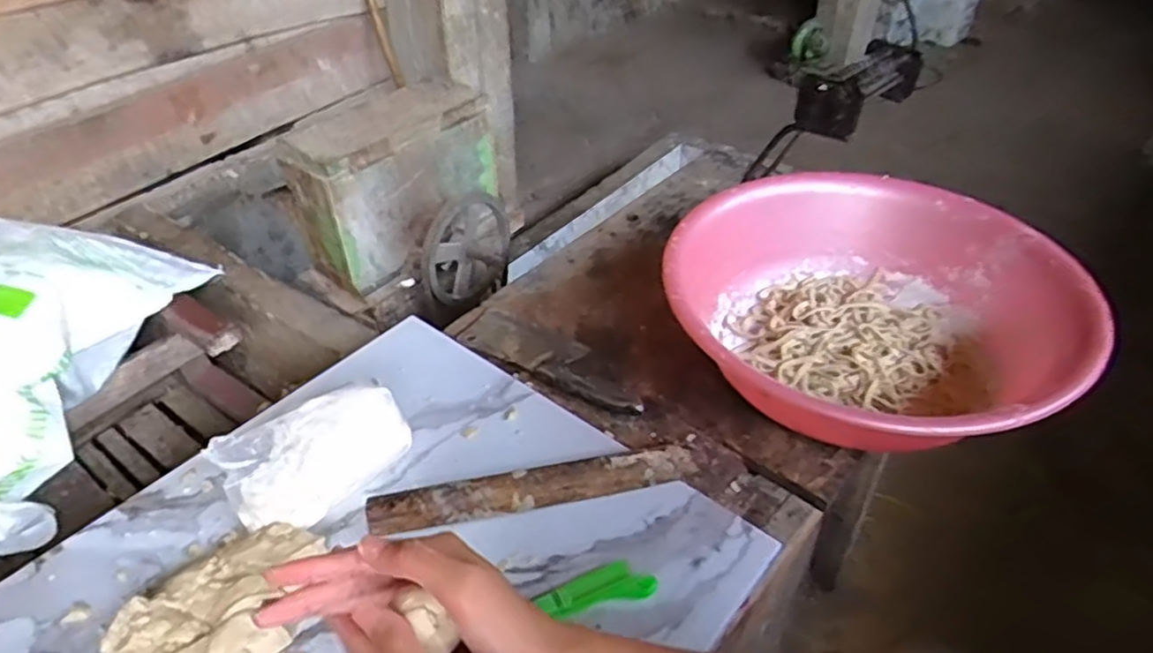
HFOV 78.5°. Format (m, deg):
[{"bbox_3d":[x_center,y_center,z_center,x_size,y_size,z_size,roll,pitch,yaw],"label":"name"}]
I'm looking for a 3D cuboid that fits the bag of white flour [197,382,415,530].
[{"bbox_3d":[-0.229,0.117,0.635,0.158,0.071,0.076,-28,47,-31],"label":"bag of white flour"}]

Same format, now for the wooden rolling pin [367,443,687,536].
[{"bbox_3d":[-0.036,0.143,0.628,0.286,0.022,0.029,-8,40,-11],"label":"wooden rolling pin"}]

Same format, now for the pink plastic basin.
[{"bbox_3d":[0.299,-0.012,0.750,0.399,0.124,0.382,0,39,0],"label":"pink plastic basin"}]

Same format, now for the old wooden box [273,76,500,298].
[{"bbox_3d":[-0.304,-0.256,1.222,0.147,0.238,0.351,27,46,29],"label":"old wooden box"}]

